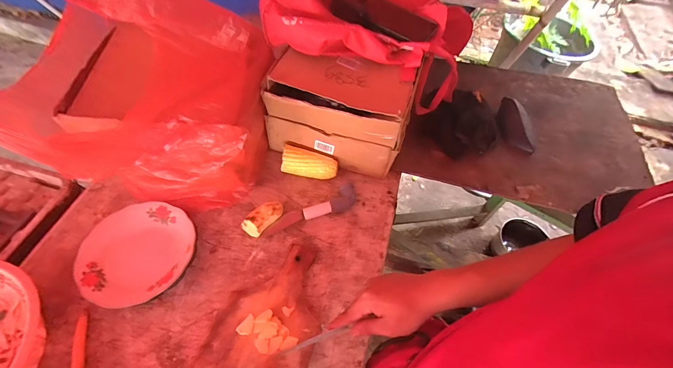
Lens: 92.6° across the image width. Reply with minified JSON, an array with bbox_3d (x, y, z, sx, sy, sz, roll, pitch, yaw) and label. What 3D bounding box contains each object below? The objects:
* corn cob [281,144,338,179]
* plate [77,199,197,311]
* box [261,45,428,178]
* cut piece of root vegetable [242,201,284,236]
[{"bbox_3d":[-0.055,-0.040,0.676,0.112,0.057,0.043,8,55,1],"label":"corn cob"},{"bbox_3d":[-0.338,0.120,0.557,0.180,0.038,0.176,2,55,-3],"label":"plate"},{"bbox_3d":[0.007,-0.145,0.666,0.264,0.197,0.144,14,55,5],"label":"box"},{"bbox_3d":[-0.138,0.062,0.600,0.080,0.028,0.040,-39,65,-13],"label":"cut piece of root vegetable"}]

